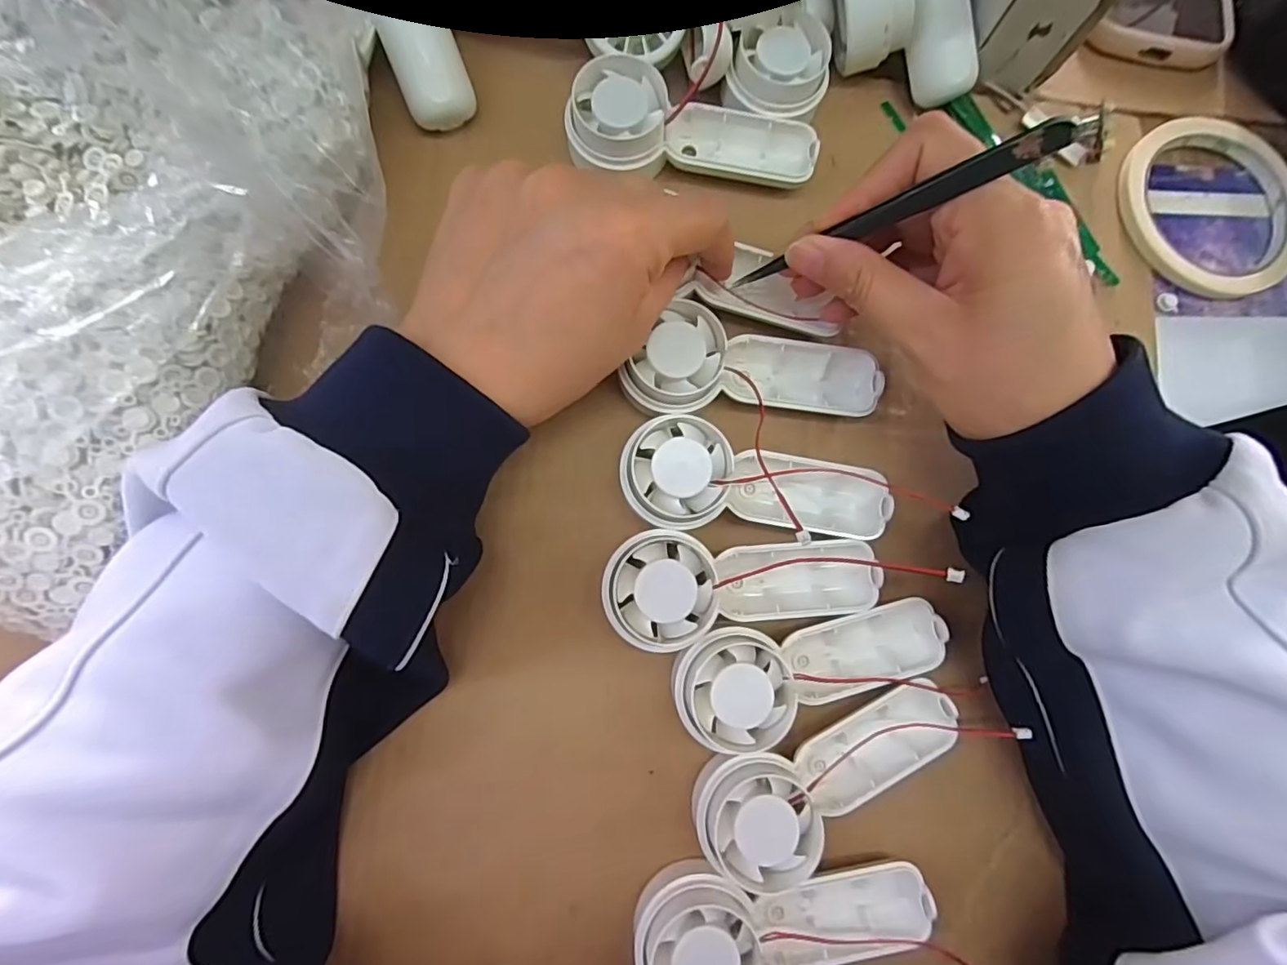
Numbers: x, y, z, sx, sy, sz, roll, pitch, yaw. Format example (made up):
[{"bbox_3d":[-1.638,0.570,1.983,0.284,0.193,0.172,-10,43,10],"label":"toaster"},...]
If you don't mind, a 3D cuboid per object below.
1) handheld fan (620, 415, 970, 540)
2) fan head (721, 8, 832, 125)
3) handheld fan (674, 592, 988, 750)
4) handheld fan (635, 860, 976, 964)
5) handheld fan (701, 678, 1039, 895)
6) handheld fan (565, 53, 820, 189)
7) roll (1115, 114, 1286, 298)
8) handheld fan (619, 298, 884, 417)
[{"bbox_3d":[0.051,-0.001,0.244,0.117,0.026,0.043,3,82,-4],"label":"handheld fan"},{"bbox_3d":[0.063,-0.188,0.267,0.043,0.024,0.047,1,82,-4],"label":"fan head"},{"bbox_3d":[0.068,0.077,0.235,0.110,0.024,0.043,-7,83,-5],"label":"handheld fan"},{"bbox_3d":[0.062,0.170,0.219,0.126,0.029,0.042,2,82,-4],"label":"handheld fan"},{"bbox_3d":[0.081,0.115,0.230,0.123,0.026,0.045,-18,84,-6],"label":"handheld fan"},{"bbox_3d":[0.022,-0.157,0.262,0.108,0.029,0.041,3,82,-4],"label":"handheld fan"},{"bbox_3d":[0.288,-0.140,0.292,0.101,0.012,0.094,1,82,-4],"label":"roll"},{"bbox_3d":[0.047,-0.051,0.250,0.106,0.026,0.043,2,82,-4],"label":"handheld fan"}]

